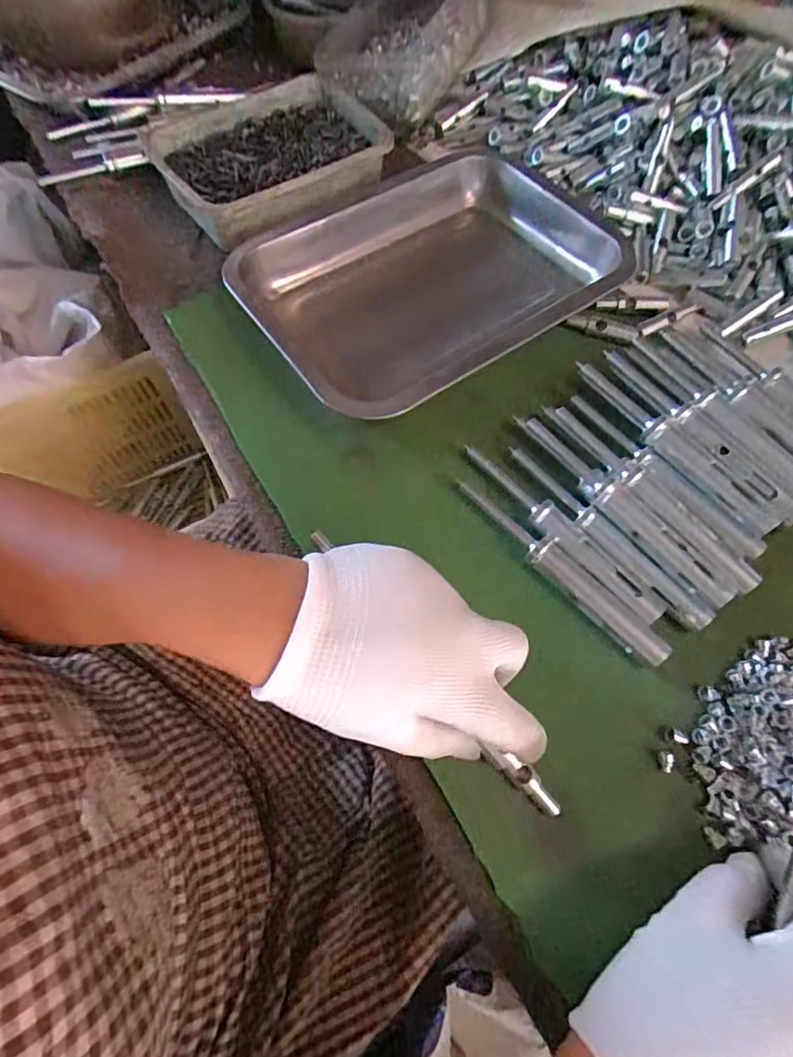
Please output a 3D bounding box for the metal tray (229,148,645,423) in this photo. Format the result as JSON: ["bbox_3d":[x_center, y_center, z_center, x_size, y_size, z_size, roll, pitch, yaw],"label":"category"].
[{"bbox_3d":[0.039,-0.191,0.404,0.270,0.051,0.193,-35,70,-14],"label":"metal tray"}]

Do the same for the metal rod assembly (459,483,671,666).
[{"bbox_3d":[0.091,0.021,0.304,0.018,0.012,0.141,-40,70,-17],"label":"metal rod assembly"}]

